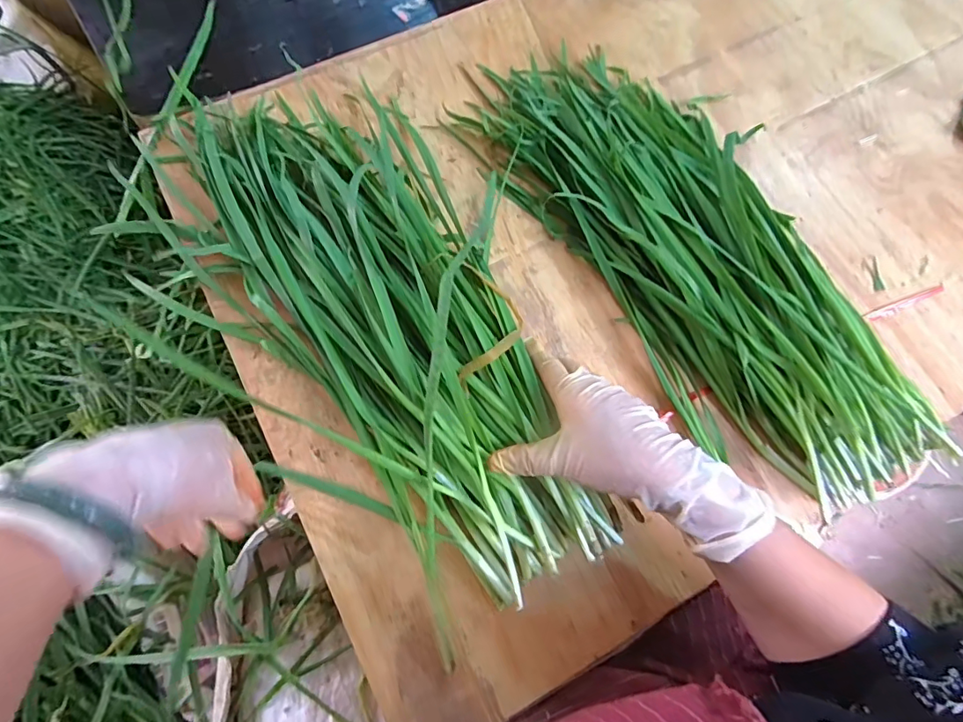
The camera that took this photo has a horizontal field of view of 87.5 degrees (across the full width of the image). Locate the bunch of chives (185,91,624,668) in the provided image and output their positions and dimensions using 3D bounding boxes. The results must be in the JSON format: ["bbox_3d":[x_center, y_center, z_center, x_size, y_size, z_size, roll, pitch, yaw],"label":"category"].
[{"bbox_3d":[-0.069,-0.054,0.403,0.192,0.082,0.479,-26,72,-11],"label":"bunch of chives"}]

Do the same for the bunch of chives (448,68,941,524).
[{"bbox_3d":[0.174,-0.118,0.436,0.200,0.061,0.497,-30,73,-12],"label":"bunch of chives"}]

